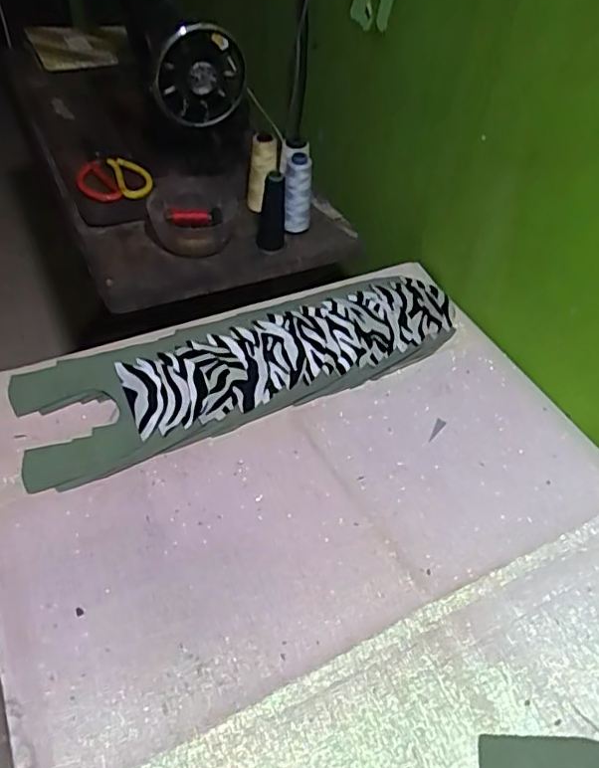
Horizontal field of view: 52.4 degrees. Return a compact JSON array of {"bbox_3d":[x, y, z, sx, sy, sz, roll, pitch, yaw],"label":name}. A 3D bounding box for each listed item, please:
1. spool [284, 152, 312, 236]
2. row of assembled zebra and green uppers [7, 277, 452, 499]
[{"bbox_3d":[-0.004,-0.272,0.879,0.043,0.116,0.040,2,48,-3],"label":"spool"},{"bbox_3d":[-0.048,-0.023,0.712,0.528,0.012,0.149,-17,61,-19],"label":"row of assembled zebra and green uppers"}]

